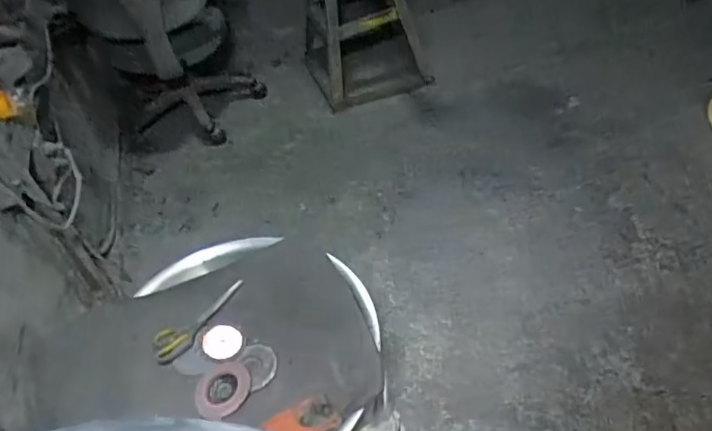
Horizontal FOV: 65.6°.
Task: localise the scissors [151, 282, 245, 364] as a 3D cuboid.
[{"bbox_3d":[-0.273,0.181,0.968,0.187,0.011,0.072,-36,52,-23],"label":"scissors"}]

